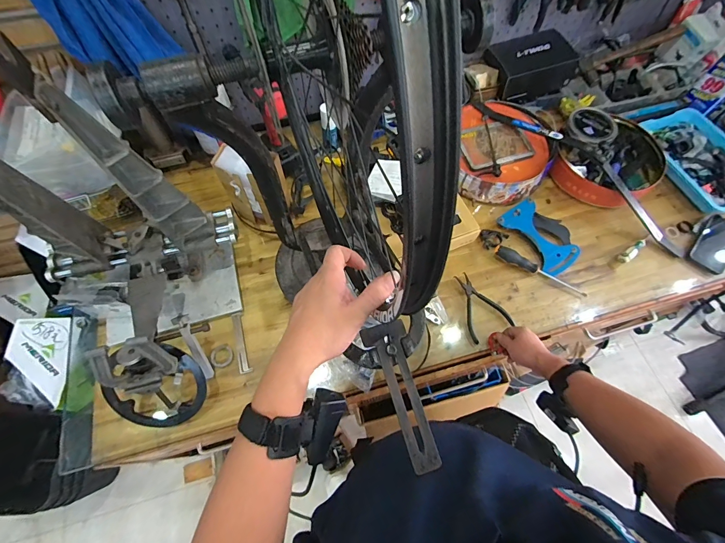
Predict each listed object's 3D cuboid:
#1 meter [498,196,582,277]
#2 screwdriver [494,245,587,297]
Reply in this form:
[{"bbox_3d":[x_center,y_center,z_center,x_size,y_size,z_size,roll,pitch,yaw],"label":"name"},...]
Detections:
[{"bbox_3d":[0.448,-0.091,0.855,0.128,0.033,0.195,-33,69,-15],"label":"meter"},{"bbox_3d":[0.419,-0.003,0.807,0.225,0.033,0.025,26,67,11],"label":"screwdriver"}]

